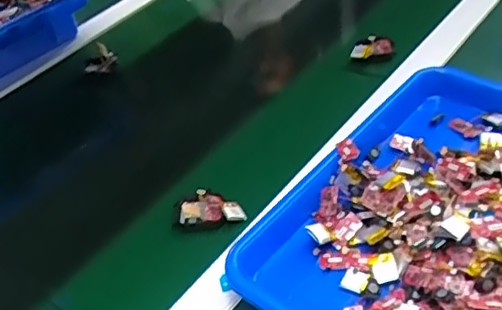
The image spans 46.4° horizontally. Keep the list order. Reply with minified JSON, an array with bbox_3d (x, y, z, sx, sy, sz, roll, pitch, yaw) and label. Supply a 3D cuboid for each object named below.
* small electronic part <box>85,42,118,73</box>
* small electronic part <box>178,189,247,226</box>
[{"bbox_3d":[-0.191,-0.123,0.747,0.039,0.020,0.048,-12,42,-5],"label":"small electronic part"},{"bbox_3d":[-0.036,0.048,0.530,0.060,0.016,0.034,-4,42,5],"label":"small electronic part"}]

